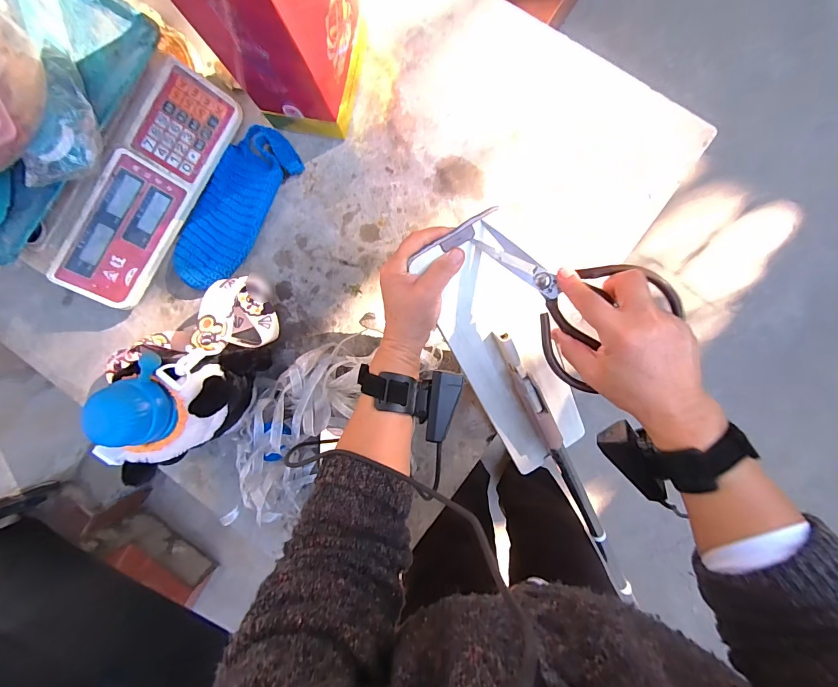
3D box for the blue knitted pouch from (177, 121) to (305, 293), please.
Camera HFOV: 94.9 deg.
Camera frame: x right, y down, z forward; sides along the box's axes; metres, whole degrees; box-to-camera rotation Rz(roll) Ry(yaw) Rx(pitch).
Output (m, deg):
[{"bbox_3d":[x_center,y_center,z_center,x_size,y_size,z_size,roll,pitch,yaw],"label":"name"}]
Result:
[{"bbox_3d":[-0.255,-0.185,0.531,0.094,0.025,0.230,35,93,5],"label":"blue knitted pouch"}]

